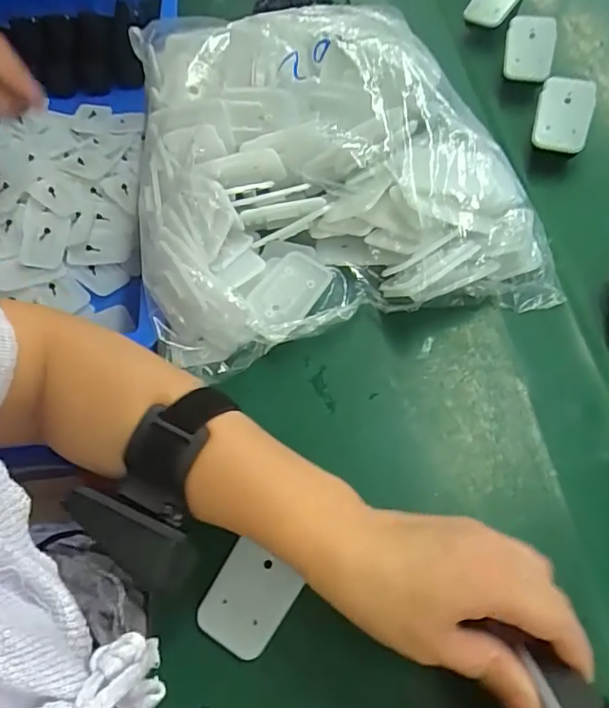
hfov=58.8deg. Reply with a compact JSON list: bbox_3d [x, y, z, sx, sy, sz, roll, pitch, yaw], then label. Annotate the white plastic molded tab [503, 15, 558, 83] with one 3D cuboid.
[{"bbox_3d":[0.206,-0.279,0.494,0.056,0.052,0.007,-6,18,-20],"label":"white plastic molded tab"}]

